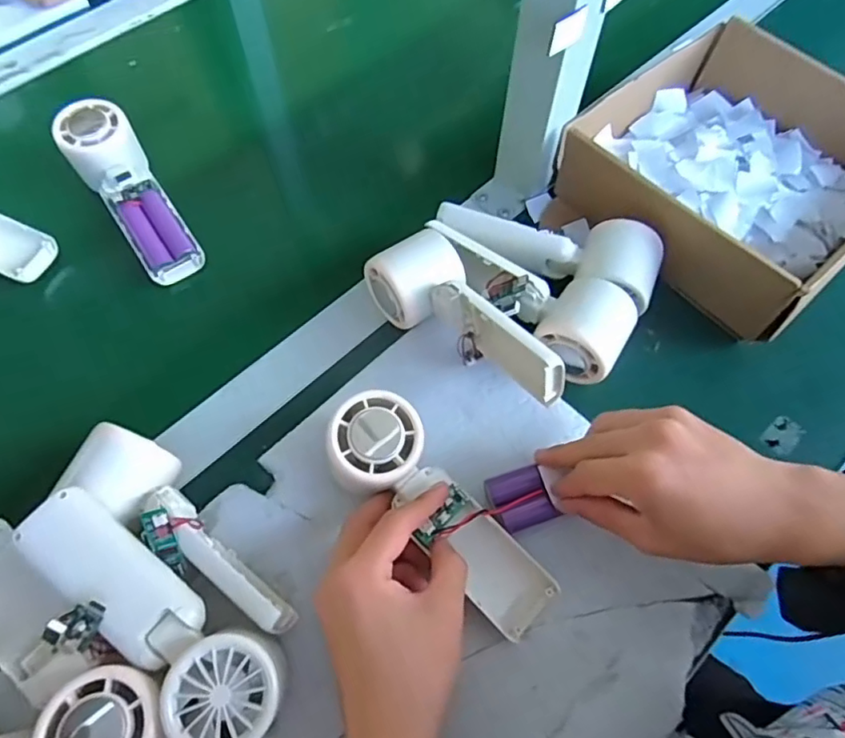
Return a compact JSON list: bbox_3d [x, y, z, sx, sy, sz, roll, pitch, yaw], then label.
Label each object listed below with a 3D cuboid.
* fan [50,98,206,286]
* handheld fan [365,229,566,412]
[{"bbox_3d":[-0.239,-0.146,0.479,0.053,0.062,0.174,-33,72,-14],"label":"fan"},{"bbox_3d":[0.036,-0.039,0.396,0.071,0.057,0.162,-38,58,-18],"label":"handheld fan"}]

